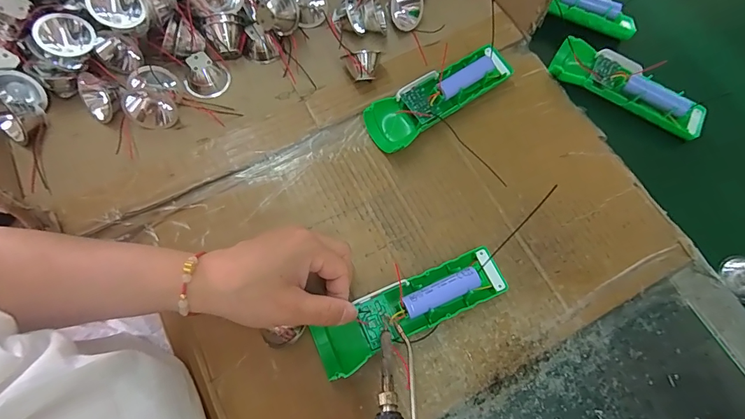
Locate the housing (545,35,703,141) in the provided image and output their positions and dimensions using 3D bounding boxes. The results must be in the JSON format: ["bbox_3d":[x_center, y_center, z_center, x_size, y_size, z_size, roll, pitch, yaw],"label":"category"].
[{"bbox_3d":[0.270,-0.129,0.425,0.159,0.032,0.049,30,71,9],"label":"housing"}]

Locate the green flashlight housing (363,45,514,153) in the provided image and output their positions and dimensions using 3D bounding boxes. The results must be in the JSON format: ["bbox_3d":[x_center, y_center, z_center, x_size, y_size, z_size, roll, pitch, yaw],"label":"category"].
[{"bbox_3d":[0.066,-0.114,0.407,0.158,0.027,0.047,-34,74,-14],"label":"green flashlight housing"}]

